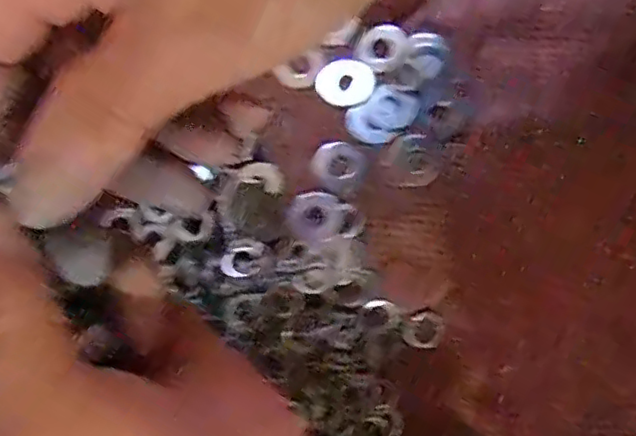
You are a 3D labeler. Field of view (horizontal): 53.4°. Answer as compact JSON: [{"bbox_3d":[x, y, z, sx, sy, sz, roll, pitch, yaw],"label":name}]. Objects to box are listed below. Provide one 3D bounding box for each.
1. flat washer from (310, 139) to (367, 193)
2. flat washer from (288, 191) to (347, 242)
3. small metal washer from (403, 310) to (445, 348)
[{"bbox_3d":[0.009,-0.022,0.264,0.020,0.004,0.023,-44,78,-4],"label":"flat washer"},{"bbox_3d":[-0.001,-0.001,0.258,0.022,0.004,0.021,18,81,8],"label":"flat washer"},{"bbox_3d":[0.043,0.045,0.251,0.015,0.004,0.015,-1,79,5],"label":"small metal washer"}]

